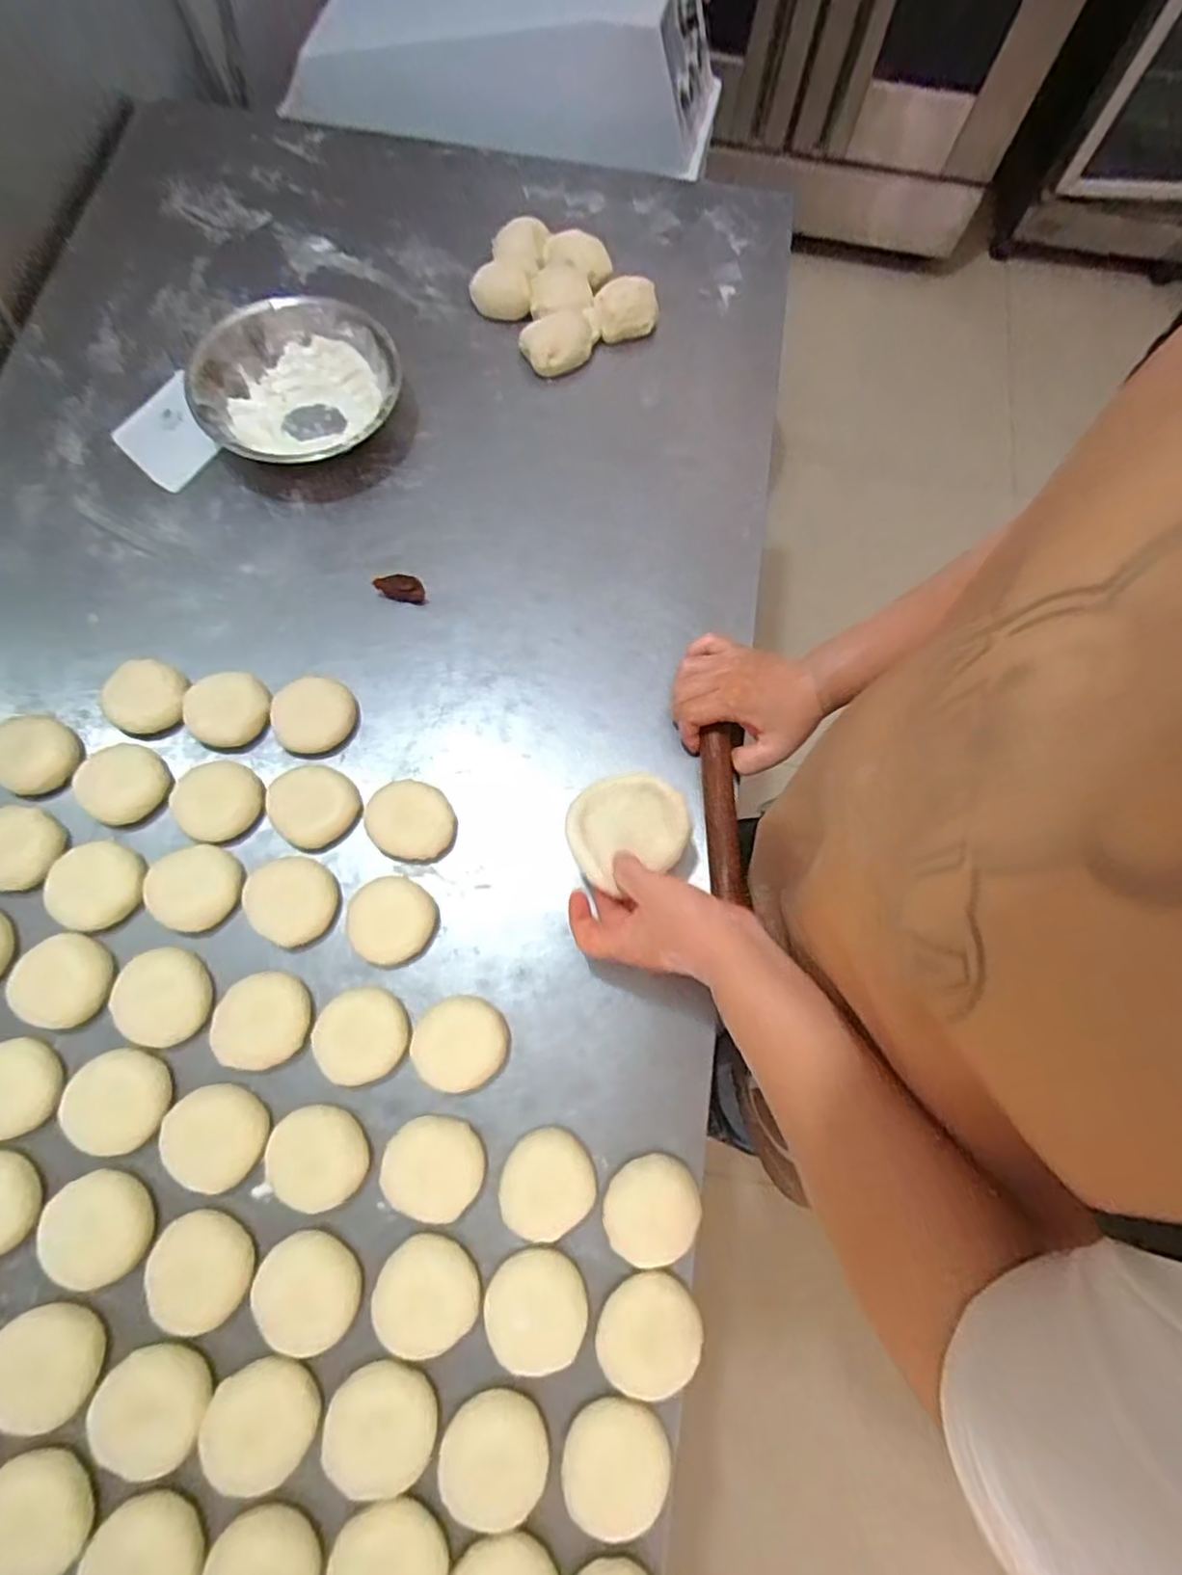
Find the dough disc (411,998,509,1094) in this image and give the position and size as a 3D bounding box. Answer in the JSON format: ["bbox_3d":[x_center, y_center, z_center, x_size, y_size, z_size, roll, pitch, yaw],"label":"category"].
[{"bbox_3d":[-0.099,0.193,0.510,0.070,0.011,0.064,1,71,-2],"label":"dough disc"}]

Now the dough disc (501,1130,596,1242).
[{"bbox_3d":[-0.032,0.284,0.482,0.068,0.015,0.062,1,71,-2],"label":"dough disc"}]

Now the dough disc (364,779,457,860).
[{"bbox_3d":[-0.150,0.027,0.560,0.071,0.029,0.062,18,72,4],"label":"dough disc"}]

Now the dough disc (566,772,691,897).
[{"bbox_3d":[0.027,0.028,0.509,0.094,0.016,0.079,-23,75,-26],"label":"dough disc"}]

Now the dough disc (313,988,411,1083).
[{"bbox_3d":[-0.174,0.186,0.508,0.065,0.021,0.065,1,71,-2],"label":"dough disc"}]

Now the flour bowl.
[{"bbox_3d":[-0.286,-0.394,0.665,0.194,0.053,0.181,-12,72,-6],"label":"flour bowl"}]

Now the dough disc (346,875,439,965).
[{"bbox_3d":[-0.157,0.105,0.536,0.065,0.022,0.065,1,71,-2],"label":"dough disc"}]

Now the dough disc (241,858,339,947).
[{"bbox_3d":[-0.240,0.088,0.536,0.072,0.013,0.065,32,73,9],"label":"dough disc"}]

